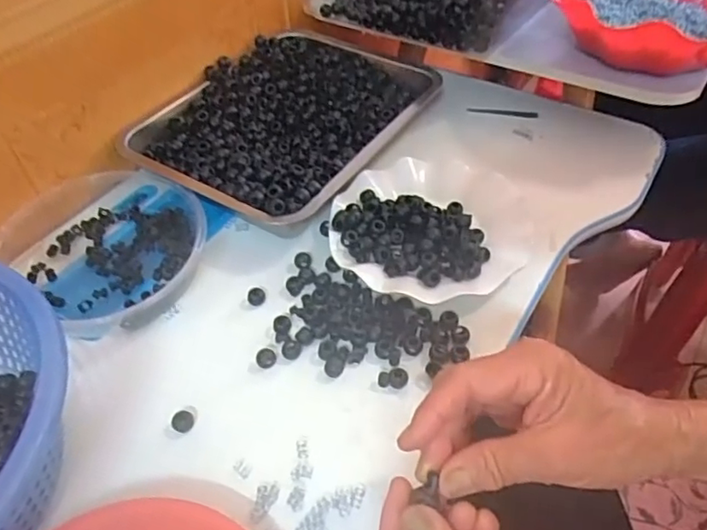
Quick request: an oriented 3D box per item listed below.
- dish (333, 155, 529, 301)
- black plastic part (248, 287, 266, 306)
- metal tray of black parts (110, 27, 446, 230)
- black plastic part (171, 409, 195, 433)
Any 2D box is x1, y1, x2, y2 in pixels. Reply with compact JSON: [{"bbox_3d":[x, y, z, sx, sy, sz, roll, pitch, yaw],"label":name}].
[{"bbox_3d":[0.069,-0.036,0.549,0.173,0.030,0.172,-1,47,2],"label":"dish"},{"bbox_3d":[-0.086,0.028,0.517,0.016,0.013,0.012,-9,47,-6],"label":"black plastic part"},{"bbox_3d":[-0.070,-0.169,0.645,0.242,0.041,0.308,24,53,23],"label":"metal tray of black parts"},{"bbox_3d":[-0.128,0.117,0.439,0.016,0.008,0.016,9,48,11],"label":"black plastic part"}]

